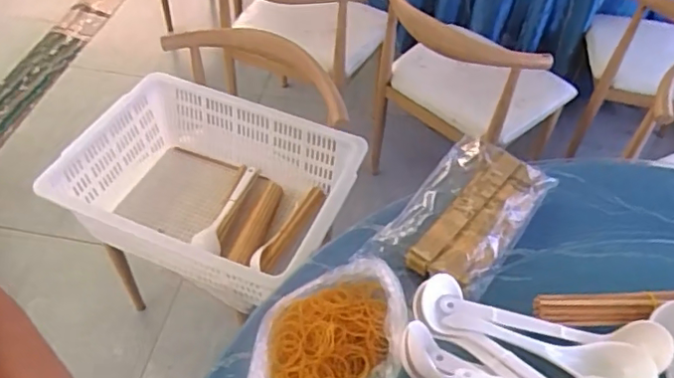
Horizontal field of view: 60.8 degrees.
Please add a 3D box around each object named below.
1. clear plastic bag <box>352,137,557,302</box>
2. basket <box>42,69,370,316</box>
[{"bbox_3d":[0.205,0.040,0.910,0.180,0.042,0.305,34,55,24],"label":"clear plastic bag"},{"bbox_3d":[-0.262,-0.001,1.235,0.548,0.181,0.383,18,50,12],"label":"basket"}]

